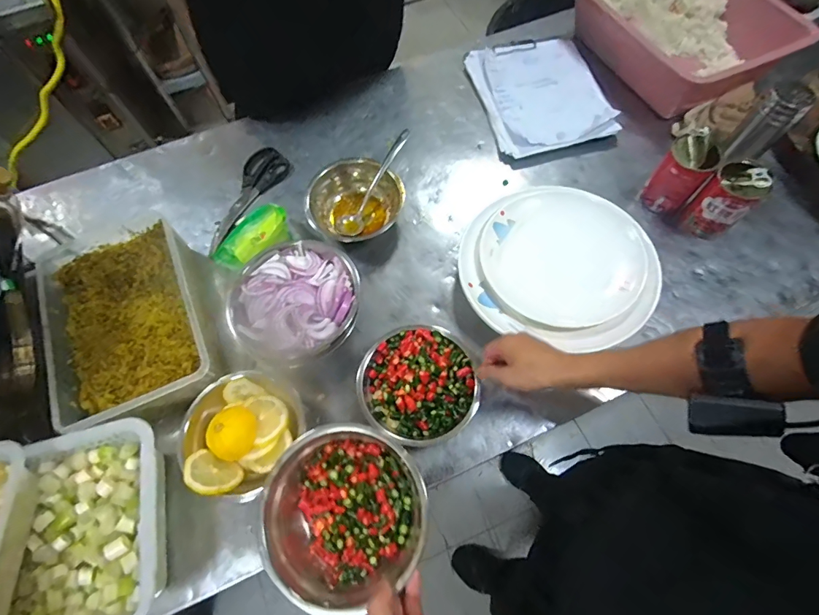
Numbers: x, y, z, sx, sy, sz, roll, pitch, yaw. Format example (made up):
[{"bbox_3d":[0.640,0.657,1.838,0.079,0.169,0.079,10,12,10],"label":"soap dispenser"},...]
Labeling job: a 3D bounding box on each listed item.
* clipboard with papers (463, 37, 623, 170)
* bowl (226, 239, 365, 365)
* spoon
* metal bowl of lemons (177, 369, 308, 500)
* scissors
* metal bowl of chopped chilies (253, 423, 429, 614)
[{"bbox_3d":[0.253,-0.416,0.831,0.229,0.039,0.306,-13,66,-4],"label":"clipboard with papers"},{"bbox_3d":[-0.166,-0.007,0.639,0.171,0.078,0.193,39,72,17],"label":"bowl"},{"bbox_3d":[-0.056,-0.212,0.739,0.040,0.037,0.207,32,90,14],"label":"spoon"},{"bbox_3d":[-0.234,0.163,0.581,0.139,0.059,0.159,33,71,15],"label":"metal bowl of lemons"},{"bbox_3d":[-0.308,-0.204,0.768,0.083,0.018,0.218,33,71,15],"label":"scissors"},{"bbox_3d":[-0.078,0.237,0.492,0.187,0.061,0.178,-1,66,1],"label":"metal bowl of chopped chilies"}]

